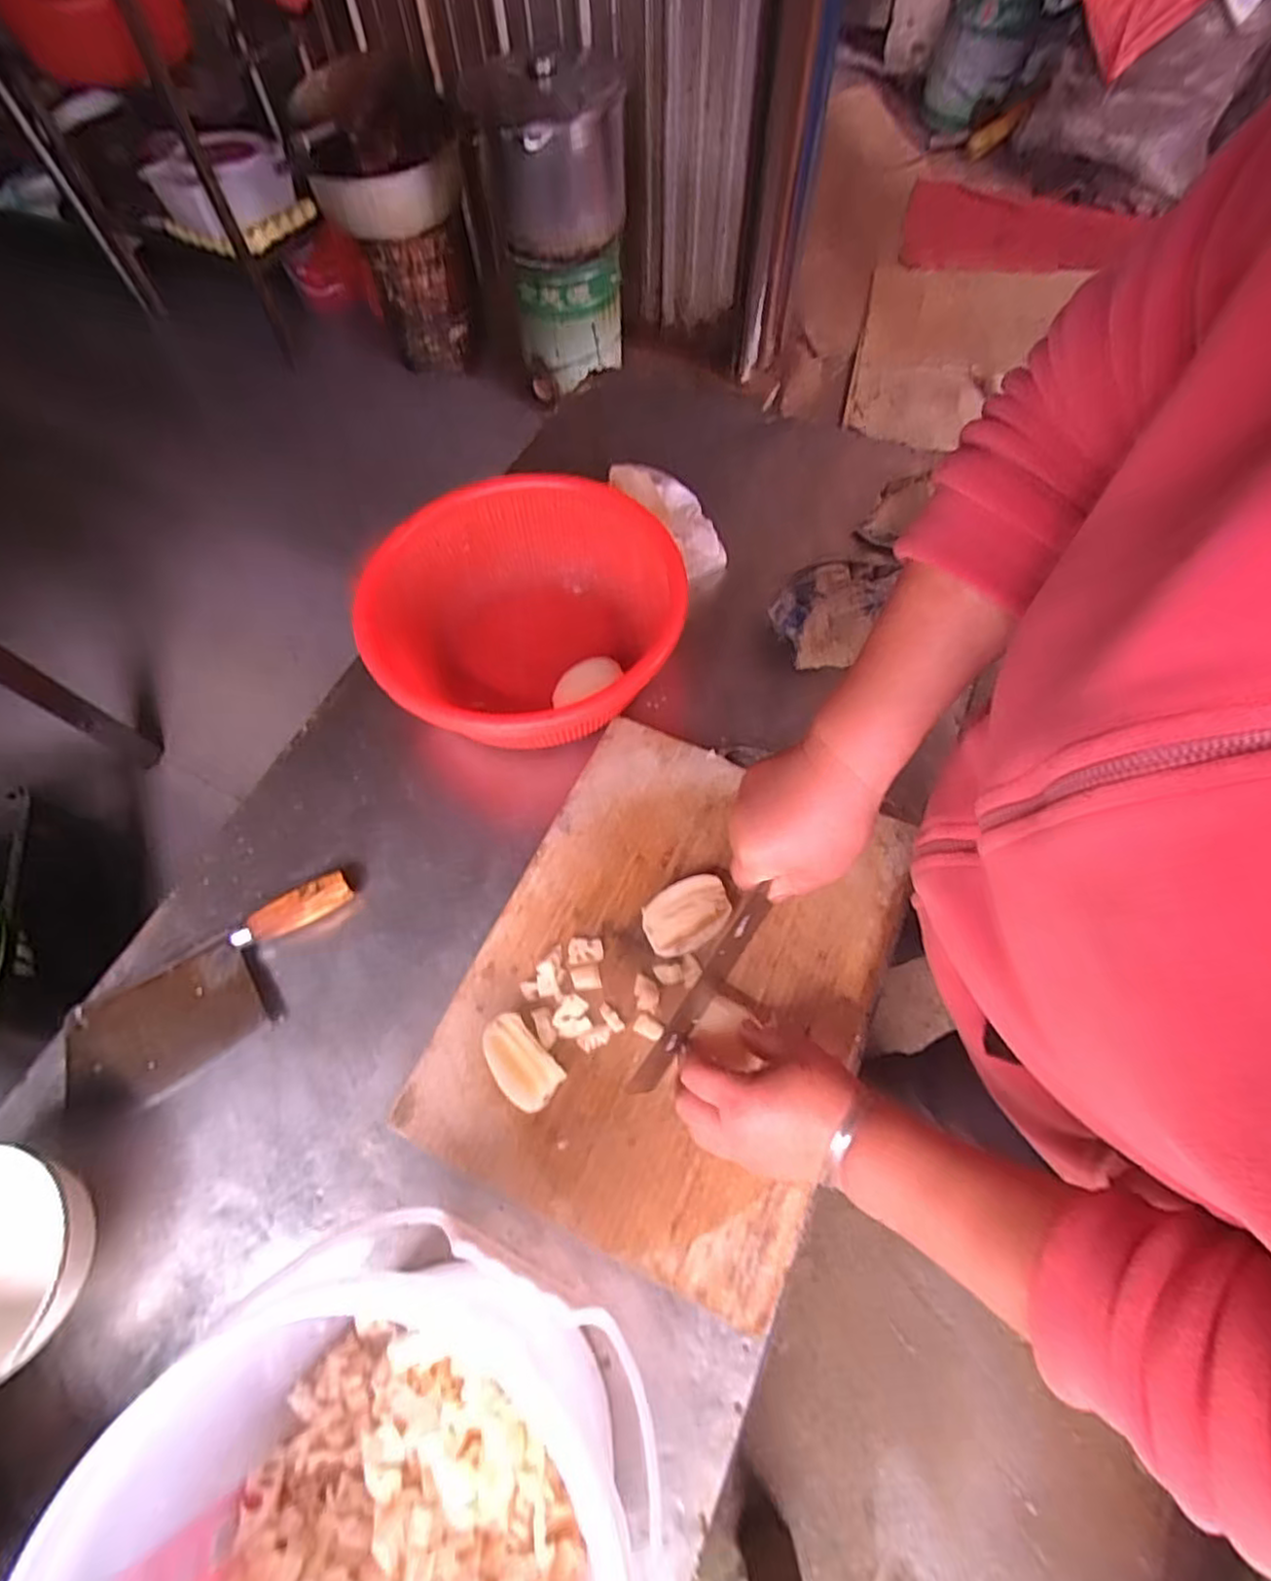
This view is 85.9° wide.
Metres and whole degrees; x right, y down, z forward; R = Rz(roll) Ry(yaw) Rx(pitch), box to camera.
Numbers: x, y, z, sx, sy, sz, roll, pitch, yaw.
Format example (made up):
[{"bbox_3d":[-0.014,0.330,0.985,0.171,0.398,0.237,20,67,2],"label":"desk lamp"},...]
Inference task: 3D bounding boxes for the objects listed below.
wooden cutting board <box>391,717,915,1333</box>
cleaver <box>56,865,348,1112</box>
[{"bbox_3d":[0.032,0.141,0.544,0.297,0.034,0.380,23,66,13],"label":"wooden cutting board"},{"bbox_3d":[-0.349,0.169,0.563,0.252,0.030,0.102,-25,65,-10],"label":"cleaver"}]

